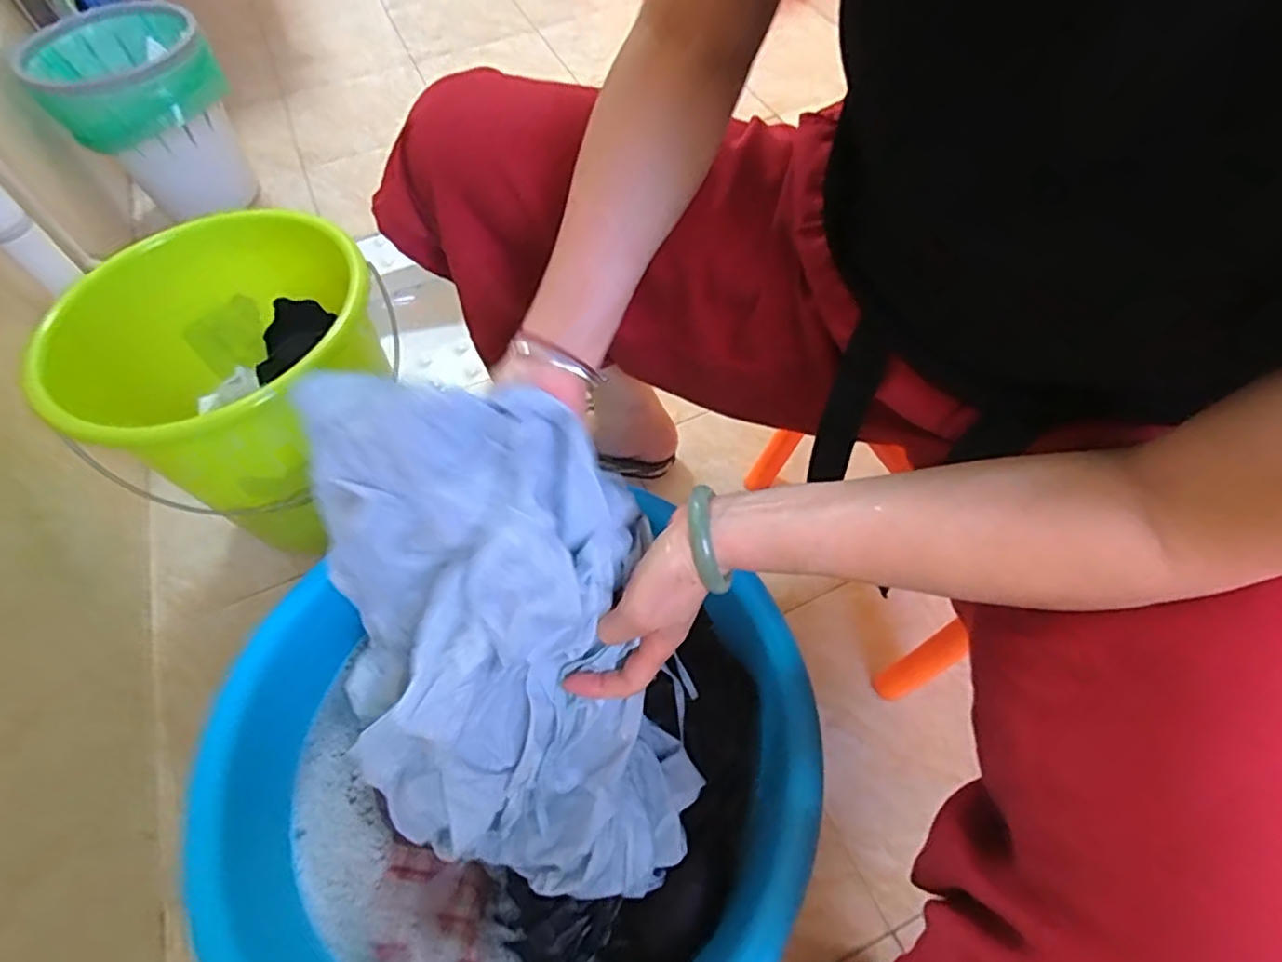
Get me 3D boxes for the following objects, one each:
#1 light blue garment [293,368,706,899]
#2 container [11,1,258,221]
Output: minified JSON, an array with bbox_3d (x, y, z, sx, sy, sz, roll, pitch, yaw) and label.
[{"bbox_3d":[-0.099,0.129,0.444,0.223,0.400,0.126,-15,27,-8],"label":"light blue garment"},{"bbox_3d":[-0.796,-0.586,1.072,0.249,0.269,0.270,-38,62,-18],"label":"container"}]

